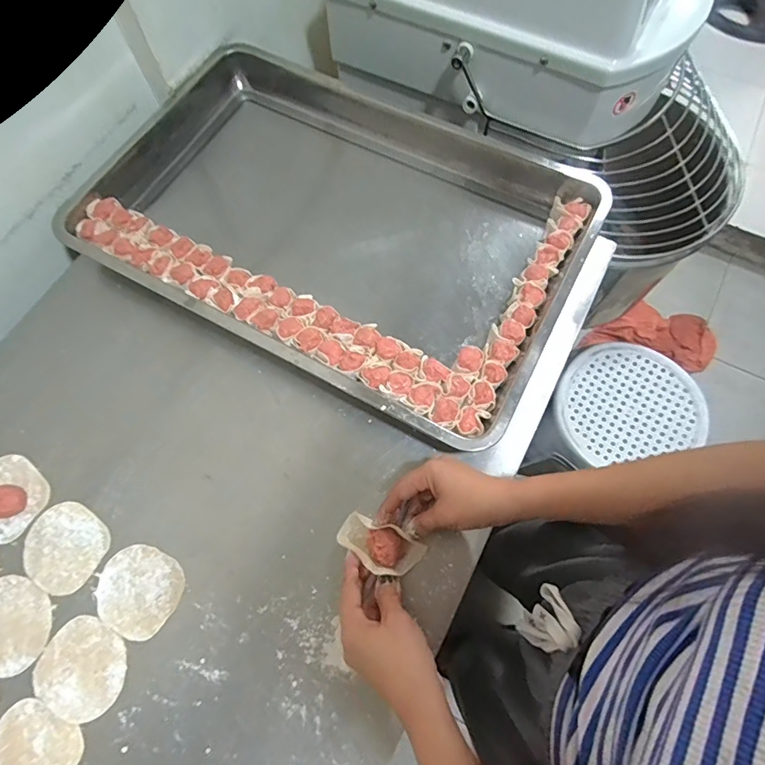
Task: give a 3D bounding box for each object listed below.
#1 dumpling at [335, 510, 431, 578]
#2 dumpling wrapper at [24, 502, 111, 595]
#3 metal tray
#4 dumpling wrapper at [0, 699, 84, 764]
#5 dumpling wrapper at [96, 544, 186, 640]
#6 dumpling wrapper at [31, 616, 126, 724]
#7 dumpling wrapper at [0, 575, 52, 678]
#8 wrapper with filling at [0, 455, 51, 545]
[{"bbox_3d":[-0.003,0.162,0.464,0.082,0.028,0.045,29,71,11],"label":"dumpling"},{"bbox_3d":[-0.324,0.168,0.476,0.083,0.004,0.076,0,68,-1],"label":"dumpling wrapper"},{"bbox_3d":[-0.069,-0.213,0.600,0.616,0.059,0.406,28,70,10],"label":"metal tray"},{"bbox_3d":[-0.314,0.330,0.413,0.084,0.004,0.071,25,70,9],"label":"dumpling wrapper"},{"bbox_3d":[-0.241,0.204,0.461,0.082,0.004,0.075,0,68,-1],"label":"dumpling wrapper"},{"bbox_3d":[-0.281,0.267,0.437,0.083,0.004,0.074,28,71,10],"label":"dumpling wrapper"},{"bbox_3d":[-0.362,0.235,0.453,0.084,0.005,0.076,25,70,9],"label":"dumpling wrapper"},{"bbox_3d":[-0.402,0.120,0.490,0.084,0.014,0.078,0,68,-1],"label":"wrapper with filling"}]

